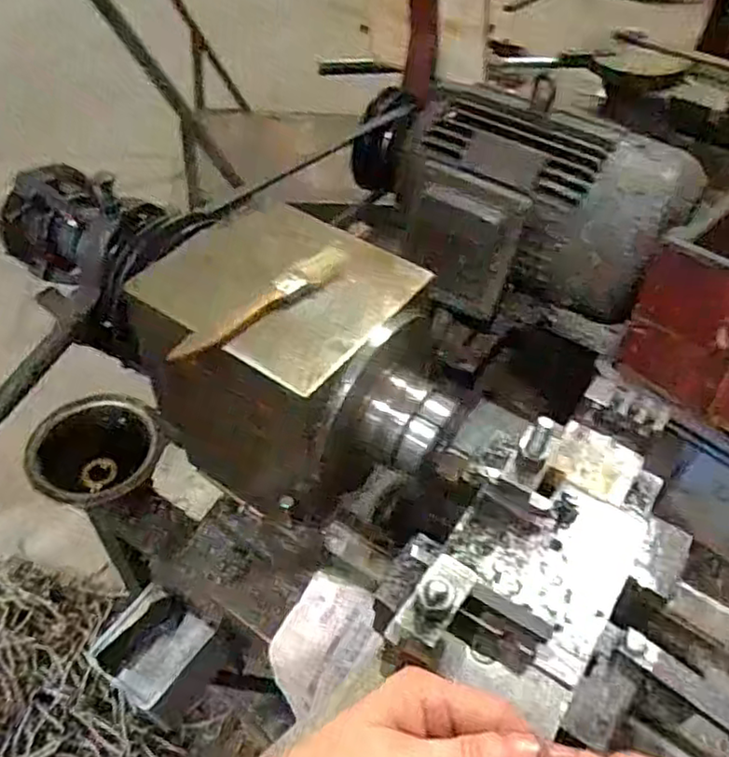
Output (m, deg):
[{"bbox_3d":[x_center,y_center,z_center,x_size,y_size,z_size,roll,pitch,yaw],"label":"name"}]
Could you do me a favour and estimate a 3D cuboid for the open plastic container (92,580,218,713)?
[{"bbox_3d":[-0.213,0.264,0.642,0.088,0.043,0.093,26,52,19],"label":"open plastic container"}]

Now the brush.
[{"bbox_3d":[-0.069,-0.052,0.454,0.024,0.012,0.152,35,55,25],"label":"brush"}]

